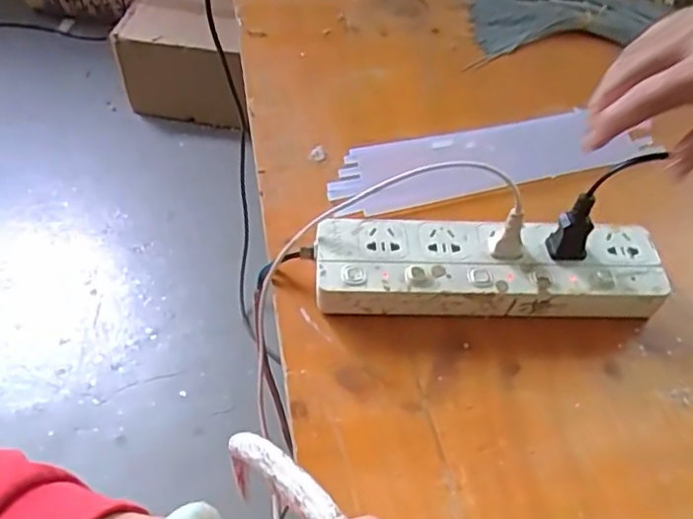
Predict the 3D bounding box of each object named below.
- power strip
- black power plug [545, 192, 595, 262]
[{"bbox_3d":[0.103,0.008,0.490,0.247,0.038,0.066,1,48,-5],"label":"power strip"},{"bbox_3d":[0.161,-0.021,0.469,0.023,0.050,0.020,-8,50,-12],"label":"black power plug"}]

